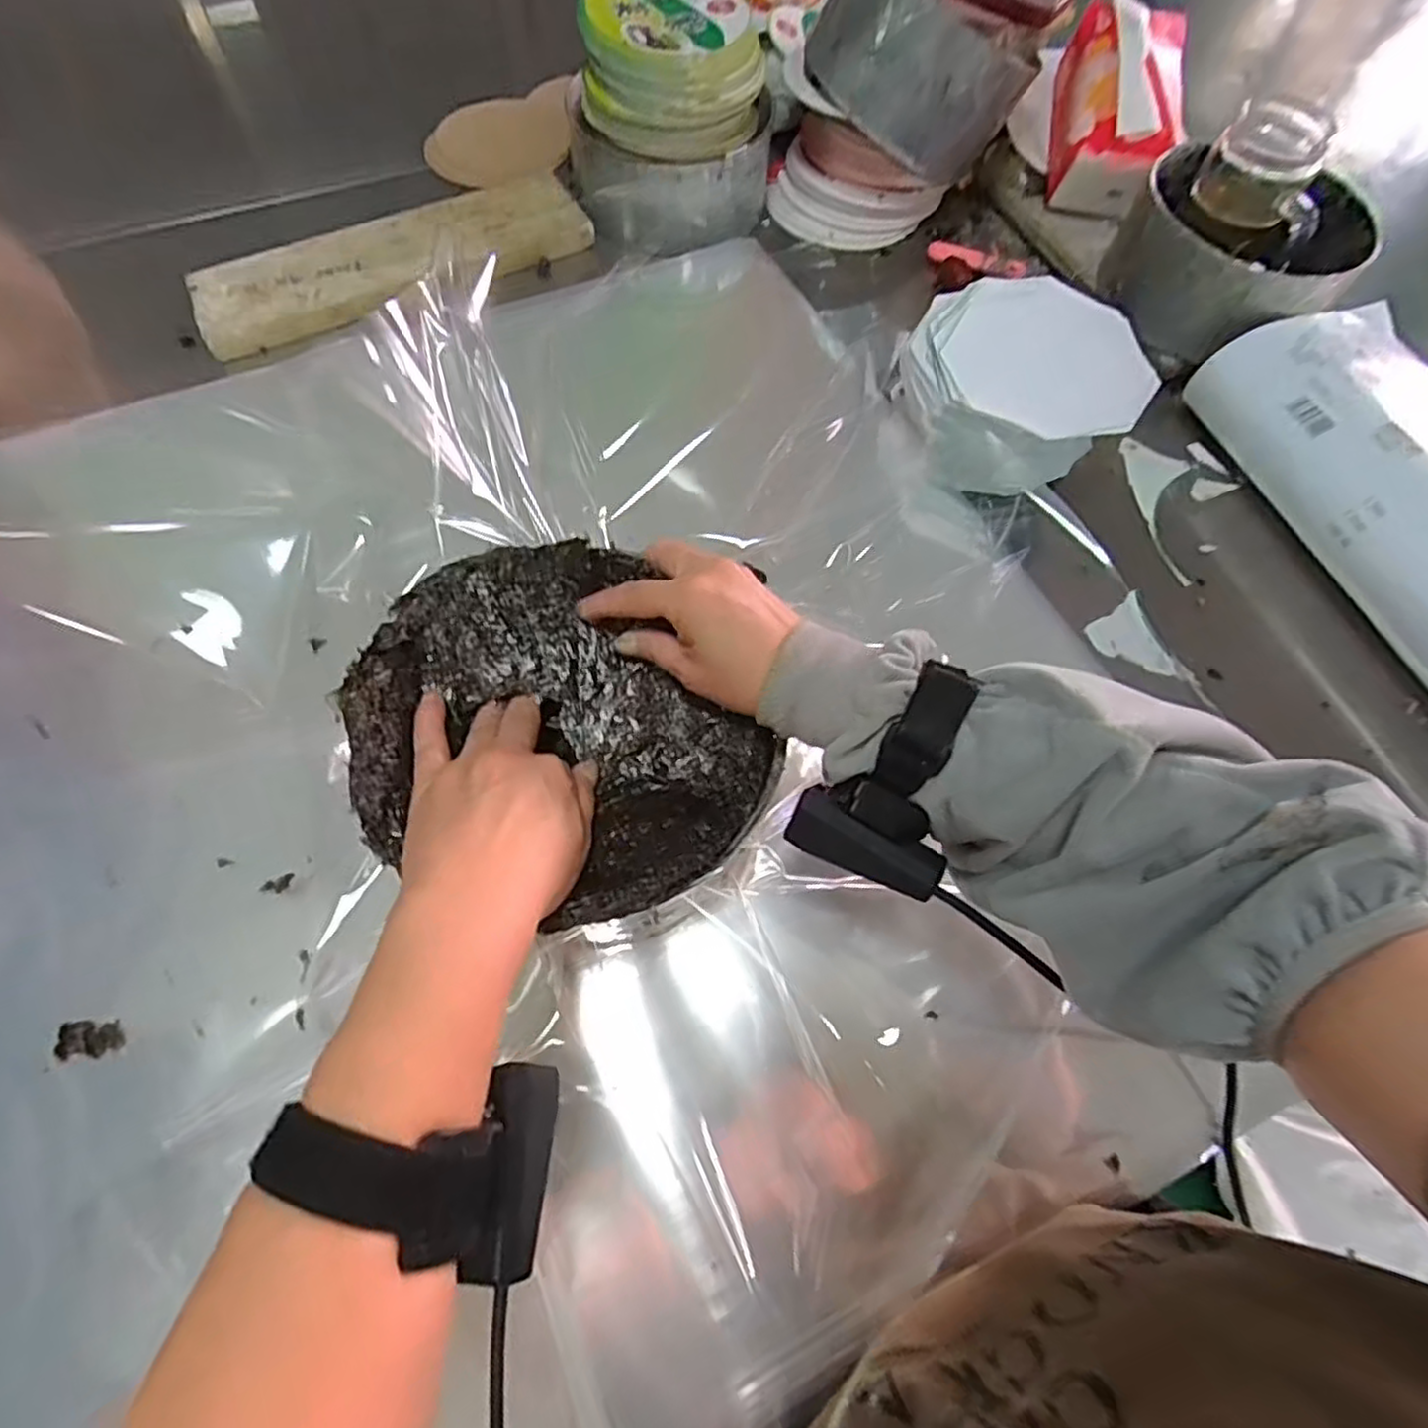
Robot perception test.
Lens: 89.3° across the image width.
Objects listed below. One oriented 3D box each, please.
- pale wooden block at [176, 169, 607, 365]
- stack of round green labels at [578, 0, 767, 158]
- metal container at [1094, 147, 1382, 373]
[{"bbox_3d":[-0.277,-0.399,0.636,0.333,0.021,0.105,-28,70,-14],"label":"pale wooden block"},{"bbox_3d":[-0.036,-0.539,0.634,0.152,0.114,0.157,-1,66,-3],"label":"stack of round green labels"},{"bbox_3d":[0.437,-0.386,0.615,0.178,0.079,0.188,29,68,10],"label":"metal container"}]

